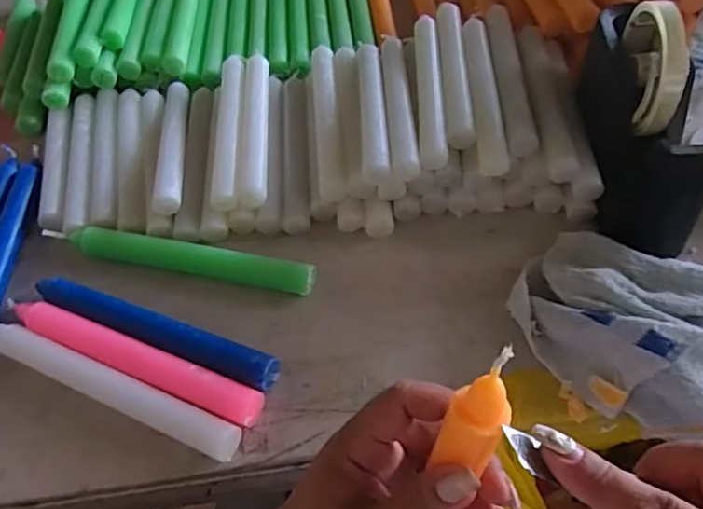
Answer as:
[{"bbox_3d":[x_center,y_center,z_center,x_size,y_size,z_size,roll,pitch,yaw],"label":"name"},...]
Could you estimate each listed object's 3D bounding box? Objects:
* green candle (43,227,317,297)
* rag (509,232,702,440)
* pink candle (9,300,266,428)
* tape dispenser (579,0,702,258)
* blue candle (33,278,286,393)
[{"bbox_3d":[-0.135,0.001,0.450,0.220,0.026,0.022,11,59,11],"label":"green candle"},{"bbox_3d":[0.190,0.047,0.380,0.167,0.051,0.118,26,59,25],"label":"rag"},{"bbox_3d":[-0.153,0.072,0.401,0.201,0.026,0.026,18,60,15],"label":"pink candle"},{"bbox_3d":[0.214,-0.107,0.422,0.054,0.114,0.182,-2,52,5],"label":"tape dispenser"},{"bbox_3d":[-0.145,0.053,0.413,0.199,0.030,0.024,16,55,18],"label":"blue candle"}]

